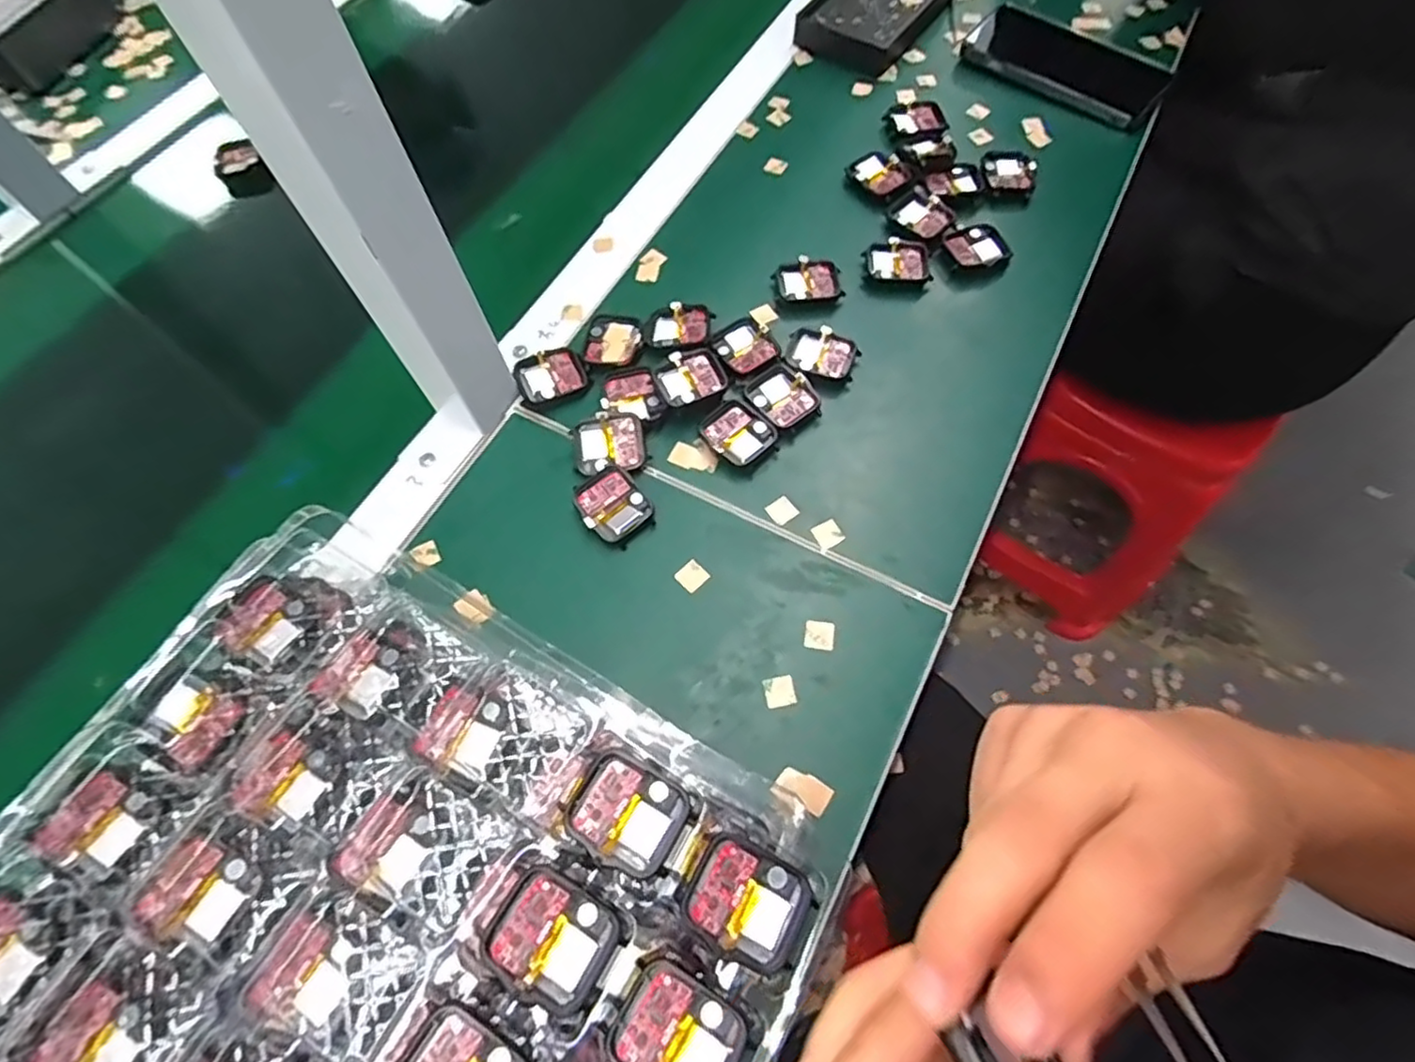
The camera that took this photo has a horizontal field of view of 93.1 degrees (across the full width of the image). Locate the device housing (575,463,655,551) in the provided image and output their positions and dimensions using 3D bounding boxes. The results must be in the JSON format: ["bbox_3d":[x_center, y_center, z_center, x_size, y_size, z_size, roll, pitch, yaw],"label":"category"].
[{"bbox_3d":[-0.056,-0.015,0.401,0.037,0.011,0.044,-39,71,-15],"label":"device housing"}]

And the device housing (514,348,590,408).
[{"bbox_3d":[-0.103,-0.102,0.447,0.045,0.014,0.036,-21,67,-8],"label":"device housing"}]

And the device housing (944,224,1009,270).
[{"bbox_3d":[0.193,-0.205,0.481,0.041,0.004,0.037,-21,67,-8],"label":"device housing"}]

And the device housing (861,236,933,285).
[{"bbox_3d":[0.136,-0.189,0.478,0.046,0.014,0.033,5,66,4],"label":"device housing"}]

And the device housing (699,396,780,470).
[{"bbox_3d":[0.020,-0.061,0.421,0.038,0.009,0.042,-37,70,-14],"label":"device housing"}]

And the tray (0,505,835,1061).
[{"bbox_3d":[-0.132,0.160,0.246,0.292,0.023,0.266,27,69,13],"label":"tray"}]

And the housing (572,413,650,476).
[{"bbox_3d":[-0.060,-0.053,0.413,0.044,0.011,0.034,-17,90,-2],"label":"housing"}]

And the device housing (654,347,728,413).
[{"bbox_3d":[-0.010,-0.099,0.430,0.043,0.012,0.036,-21,67,-8],"label":"device housing"}]

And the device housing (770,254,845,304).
[{"bbox_3d":[0.072,-0.176,0.473,0.045,0.014,0.034,-11,66,-3],"label":"device housing"}]

